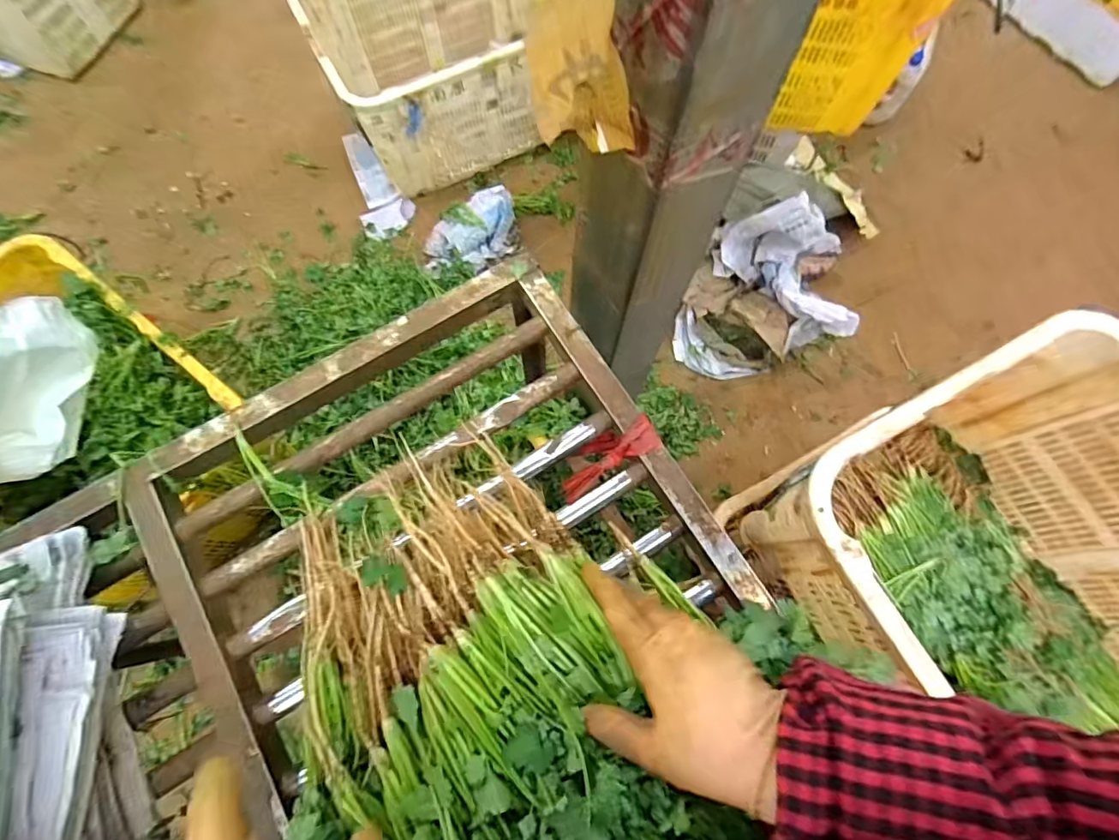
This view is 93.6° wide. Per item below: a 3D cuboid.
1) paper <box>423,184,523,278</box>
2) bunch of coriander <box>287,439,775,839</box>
[{"bbox_3d":[-0.231,-0.480,1.382,0.270,0.121,0.198,-26,75,-9],"label":"paper"},{"bbox_3d":[-0.066,0.201,0.359,0.242,0.130,0.367,-34,78,-7],"label":"bunch of coriander"}]

